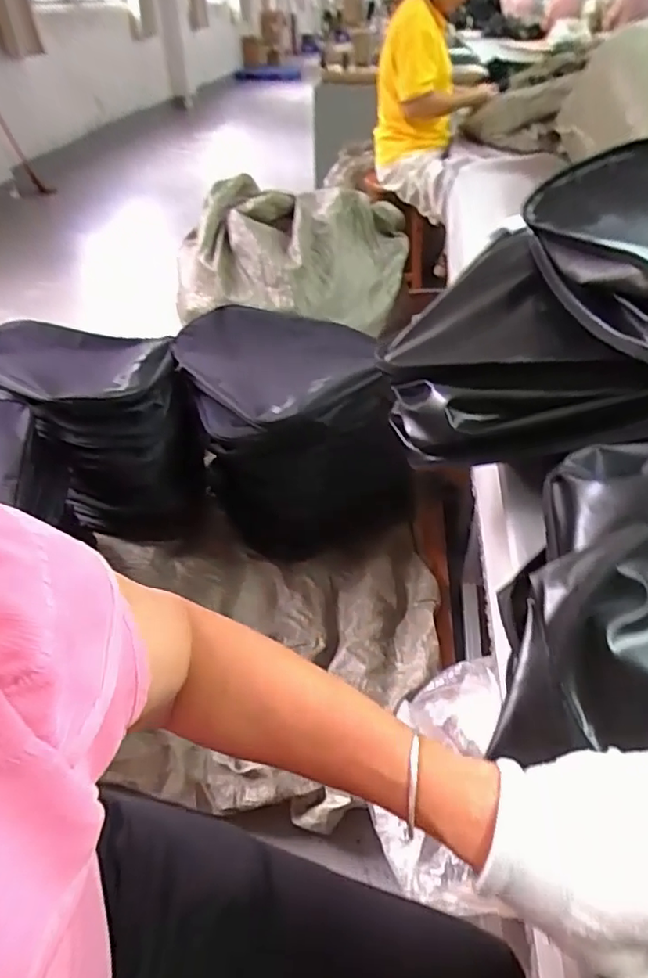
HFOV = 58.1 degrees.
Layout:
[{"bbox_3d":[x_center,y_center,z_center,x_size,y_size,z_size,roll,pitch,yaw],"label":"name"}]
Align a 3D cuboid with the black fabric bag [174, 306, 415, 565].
[{"bbox_3d":[-0.082,-0.123,1.428,0.460,0.428,0.486,-8,41,-8],"label":"black fabric bag"}]

